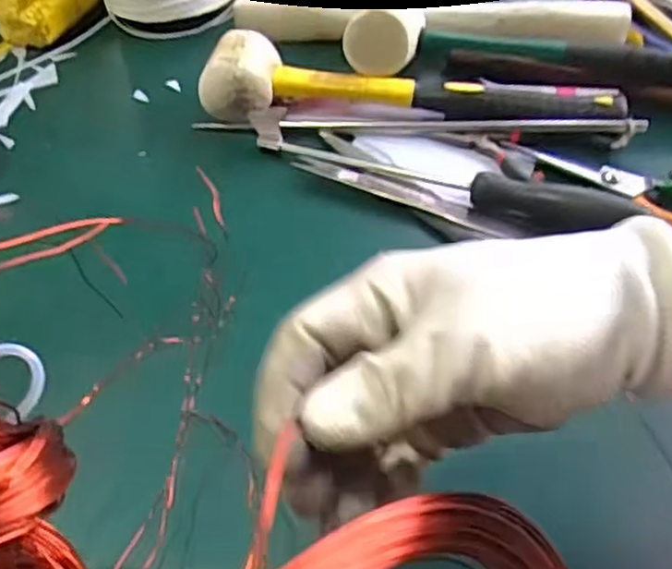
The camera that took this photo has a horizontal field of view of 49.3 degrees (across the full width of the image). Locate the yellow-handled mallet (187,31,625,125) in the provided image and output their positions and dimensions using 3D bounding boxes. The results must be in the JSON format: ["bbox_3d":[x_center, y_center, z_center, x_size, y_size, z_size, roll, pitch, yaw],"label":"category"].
[{"bbox_3d":[0.048,-0.139,0.498,0.281,0.041,0.057,2,49,6],"label":"yellow-handled mallet"}]

